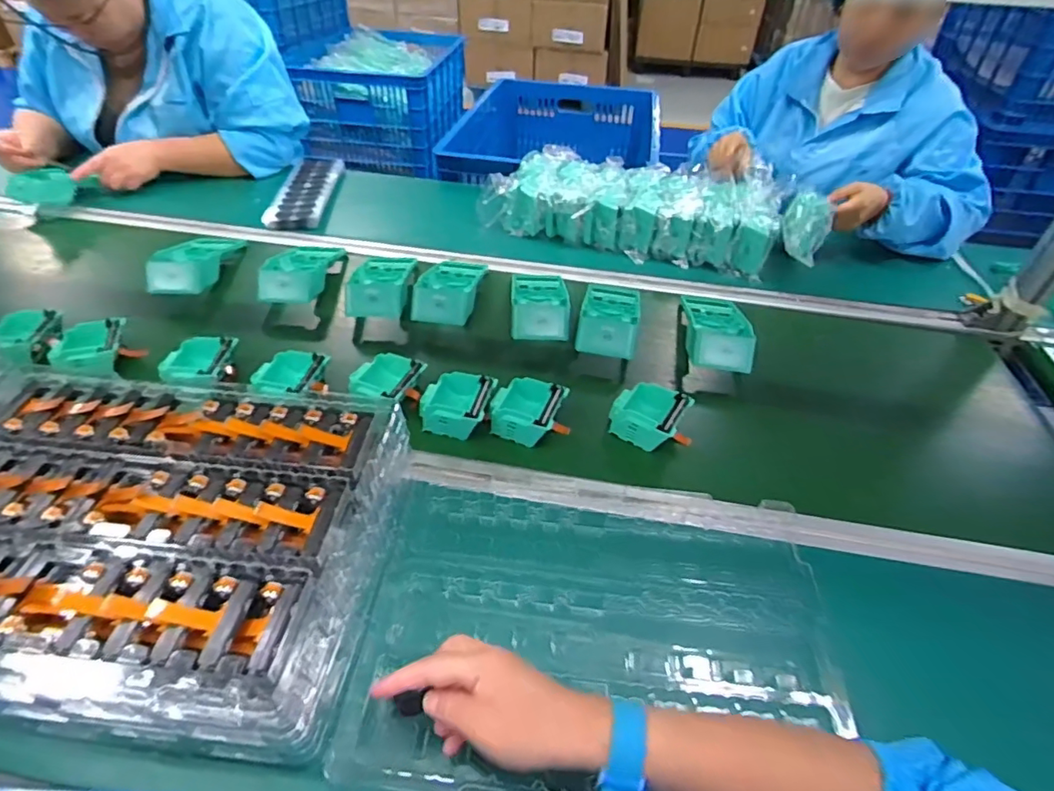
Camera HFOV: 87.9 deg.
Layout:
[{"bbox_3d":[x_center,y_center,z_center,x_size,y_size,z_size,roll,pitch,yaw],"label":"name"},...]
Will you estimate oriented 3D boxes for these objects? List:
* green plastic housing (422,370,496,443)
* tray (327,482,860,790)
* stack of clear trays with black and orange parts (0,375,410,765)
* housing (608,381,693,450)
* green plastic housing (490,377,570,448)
[{"bbox_3d":[-0.083,0.013,0.650,0.078,0.047,0.076,10,45,7],"label":"green plastic housing"},{"bbox_3d":[0.064,0.197,0.470,0.391,0.029,0.246,4,44,1],"label":"tray"},{"bbox_3d":[-0.325,0.122,0.463,0.391,0.100,0.278,4,44,1],"label":"stack of clear trays with black and orange parts"},{"bbox_3d":[0.147,0.026,0.655,0.084,0.041,0.079,25,48,21],"label":"housing"},{"bbox_3d":[0.004,0.020,0.650,0.084,0.044,0.078,15,46,12],"label":"green plastic housing"}]

